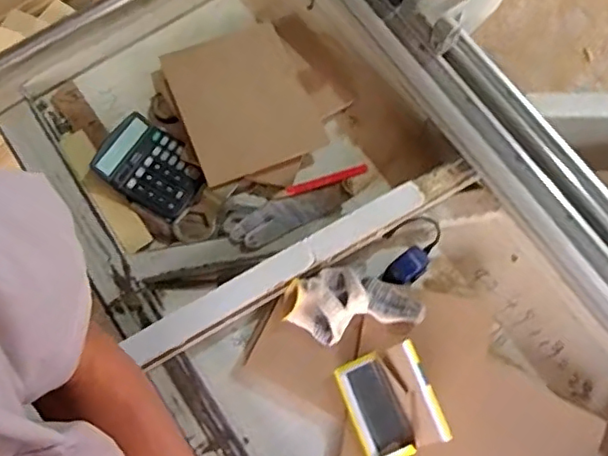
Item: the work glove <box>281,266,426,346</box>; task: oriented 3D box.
[{"bbox_3d":[0.062,0.099,0.783,0.175,0.063,0.092,-12,73,-4],"label":"work glove"}]

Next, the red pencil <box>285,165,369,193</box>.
[{"bbox_3d":[0.034,-0.071,0.856,0.123,0.007,0.014,-16,71,-6],"label":"red pencil"}]

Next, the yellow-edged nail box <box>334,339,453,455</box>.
[{"bbox_3d":[0.108,0.220,0.733,0.100,0.065,0.133,-21,74,-7],"label":"yellow-edged nail box"}]

